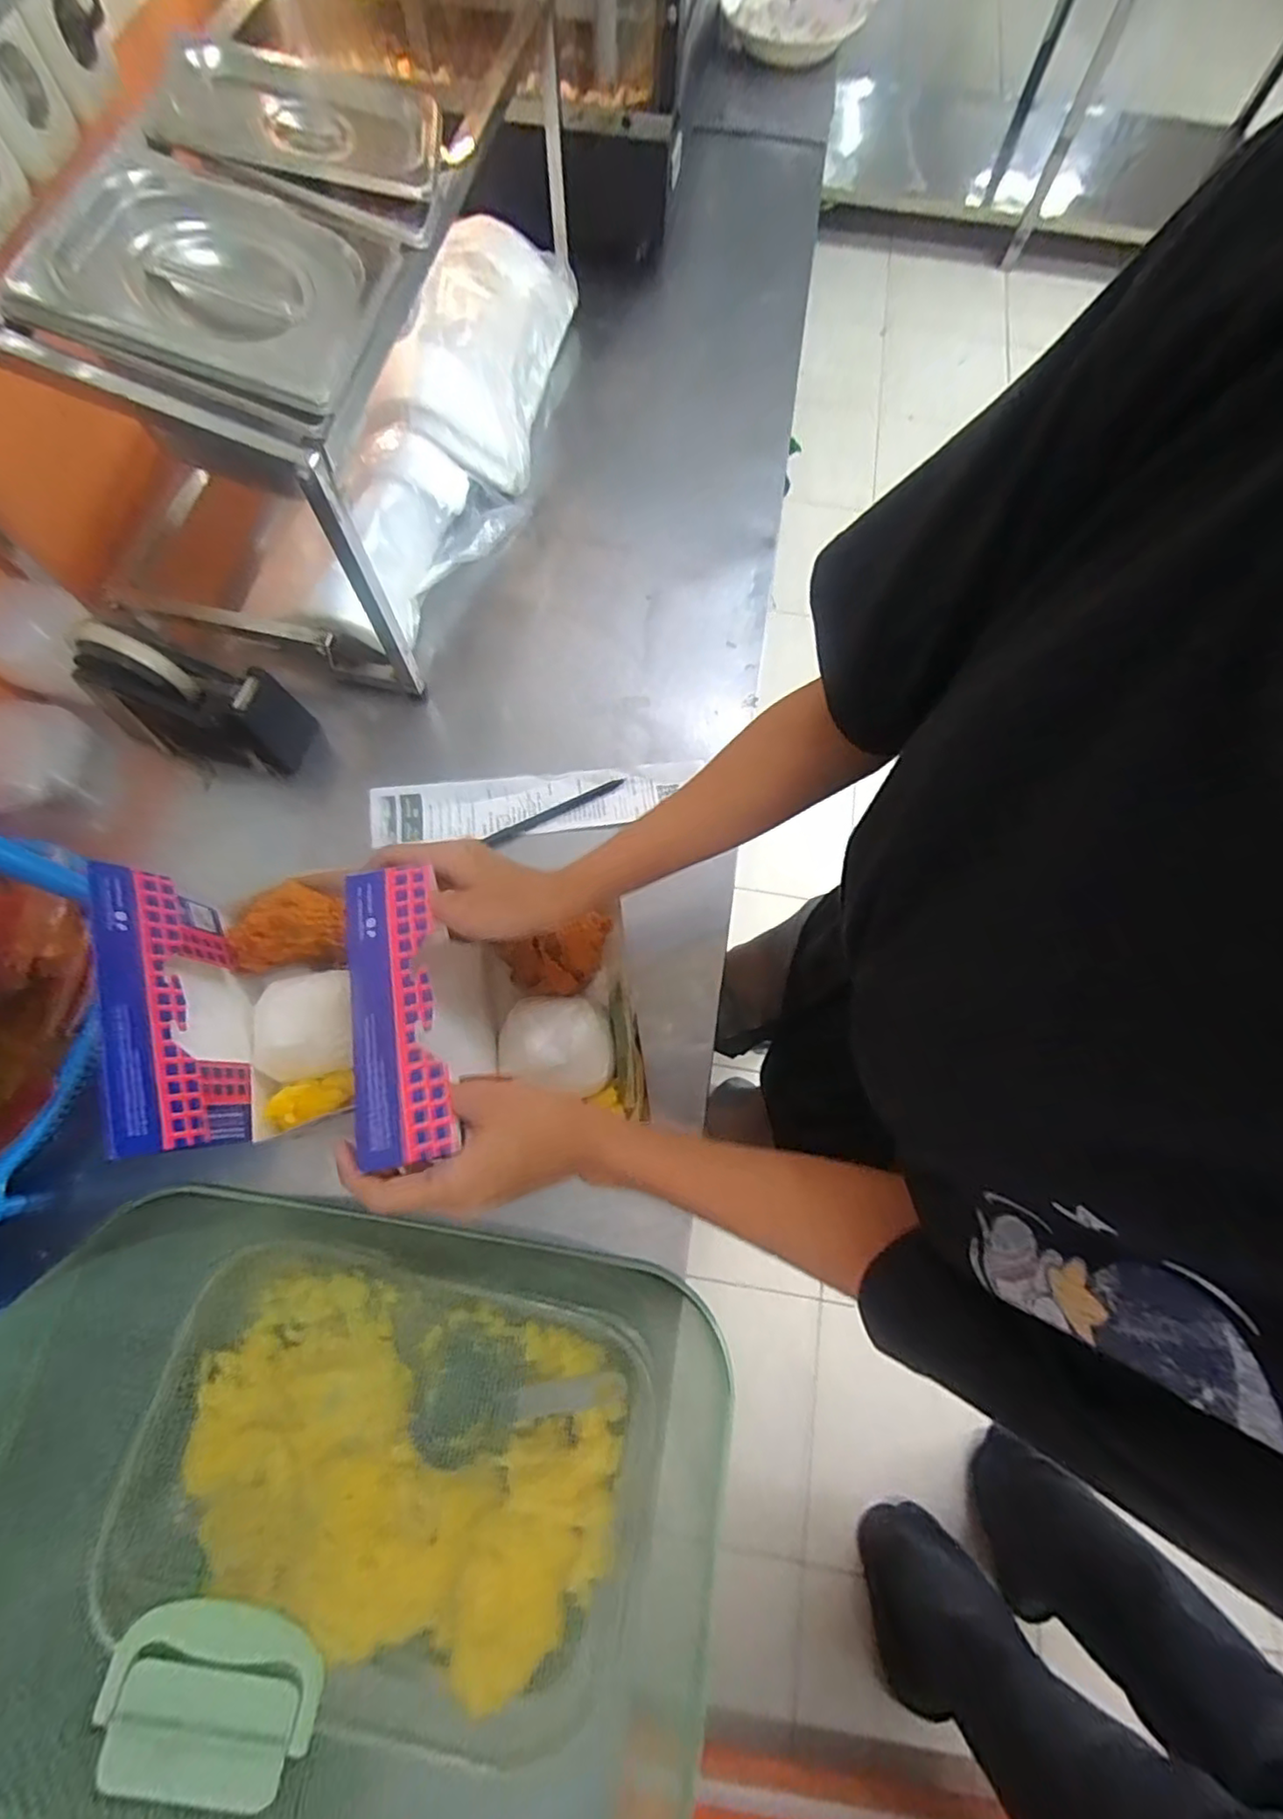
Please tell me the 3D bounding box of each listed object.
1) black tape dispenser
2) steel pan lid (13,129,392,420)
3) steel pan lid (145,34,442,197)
[{"bbox_3d":[-0.377,-0.175,0.535,0.146,0.112,0.069,15,72,3],"label":"black tape dispenser"},{"bbox_3d":[-0.259,-0.393,0.393,0.170,0.018,0.167,15,72,-14],"label":"steel pan lid"},{"bbox_3d":[-0.232,-0.548,0.433,0.172,0.024,0.109,-4,78,-13],"label":"steel pan lid"}]

